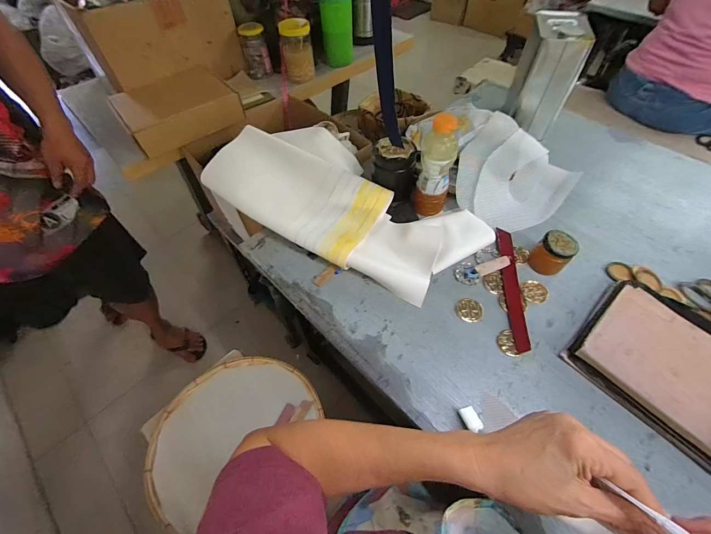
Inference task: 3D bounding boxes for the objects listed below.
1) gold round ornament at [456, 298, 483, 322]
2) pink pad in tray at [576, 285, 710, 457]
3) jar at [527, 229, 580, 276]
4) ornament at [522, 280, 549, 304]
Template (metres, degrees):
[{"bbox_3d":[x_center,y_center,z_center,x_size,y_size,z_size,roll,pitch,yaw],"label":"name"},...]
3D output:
[{"bbox_3d":[0.204,0.075,0.572,0.044,0.004,0.045,-1,55,2],"label":"gold round ornament"},{"bbox_3d":[0.473,0.144,0.466,0.165,0.024,0.217,-35,61,-20],"label":"pink pad in tray"},{"bbox_3d":[0.363,-0.026,0.586,0.056,0.064,0.058,-1,55,2],"label":"jar"},{"bbox_3d":[0.328,0.046,0.583,0.044,0.008,0.042,-1,55,2],"label":"ornament"}]

